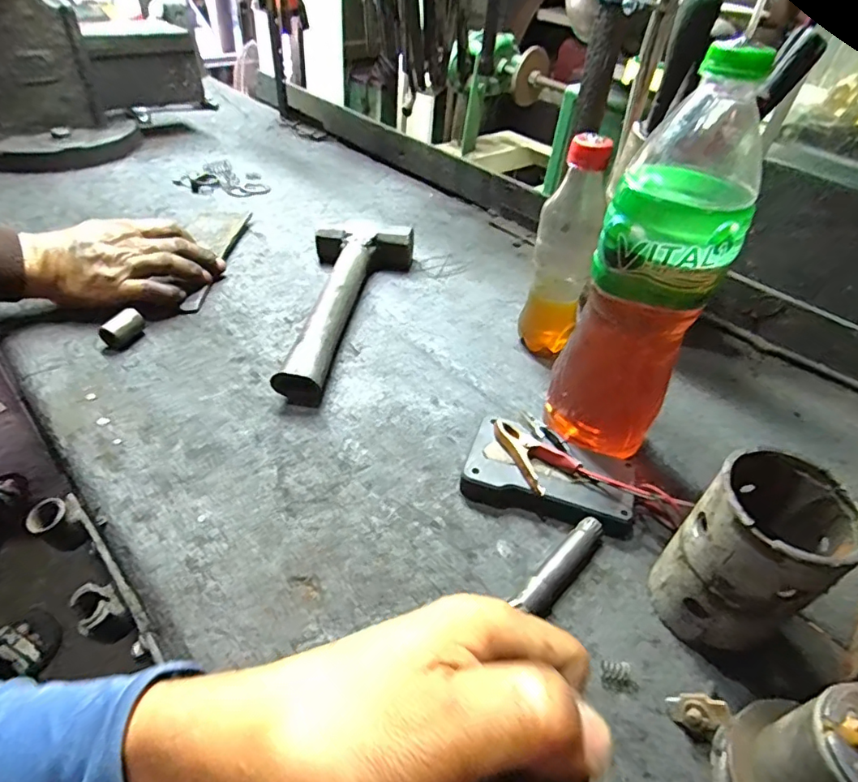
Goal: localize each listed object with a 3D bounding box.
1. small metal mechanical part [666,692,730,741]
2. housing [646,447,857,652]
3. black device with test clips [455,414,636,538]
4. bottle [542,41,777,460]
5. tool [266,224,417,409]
[{"bbox_3d":[0.137,0.164,0.270,0.024,0.025,0.011,28,46,24],"label":"small metal mechanical part"},{"bbox_3d":[0.174,0.093,0.292,0.068,0.110,0.067,-21,47,-27],"label":"housing"},{"bbox_3d":[0.087,0.060,0.378,0.115,0.033,0.070,19,43,15],"label":"black device with test clips"},{"bbox_3d":[0.144,-0.064,0.352,0.077,0.262,0.077,25,46,19],"label":"bottle"},{"bbox_3d":[-0.080,-0.088,0.520,0.106,0.042,0.262,5,41,0],"label":"tool"}]

